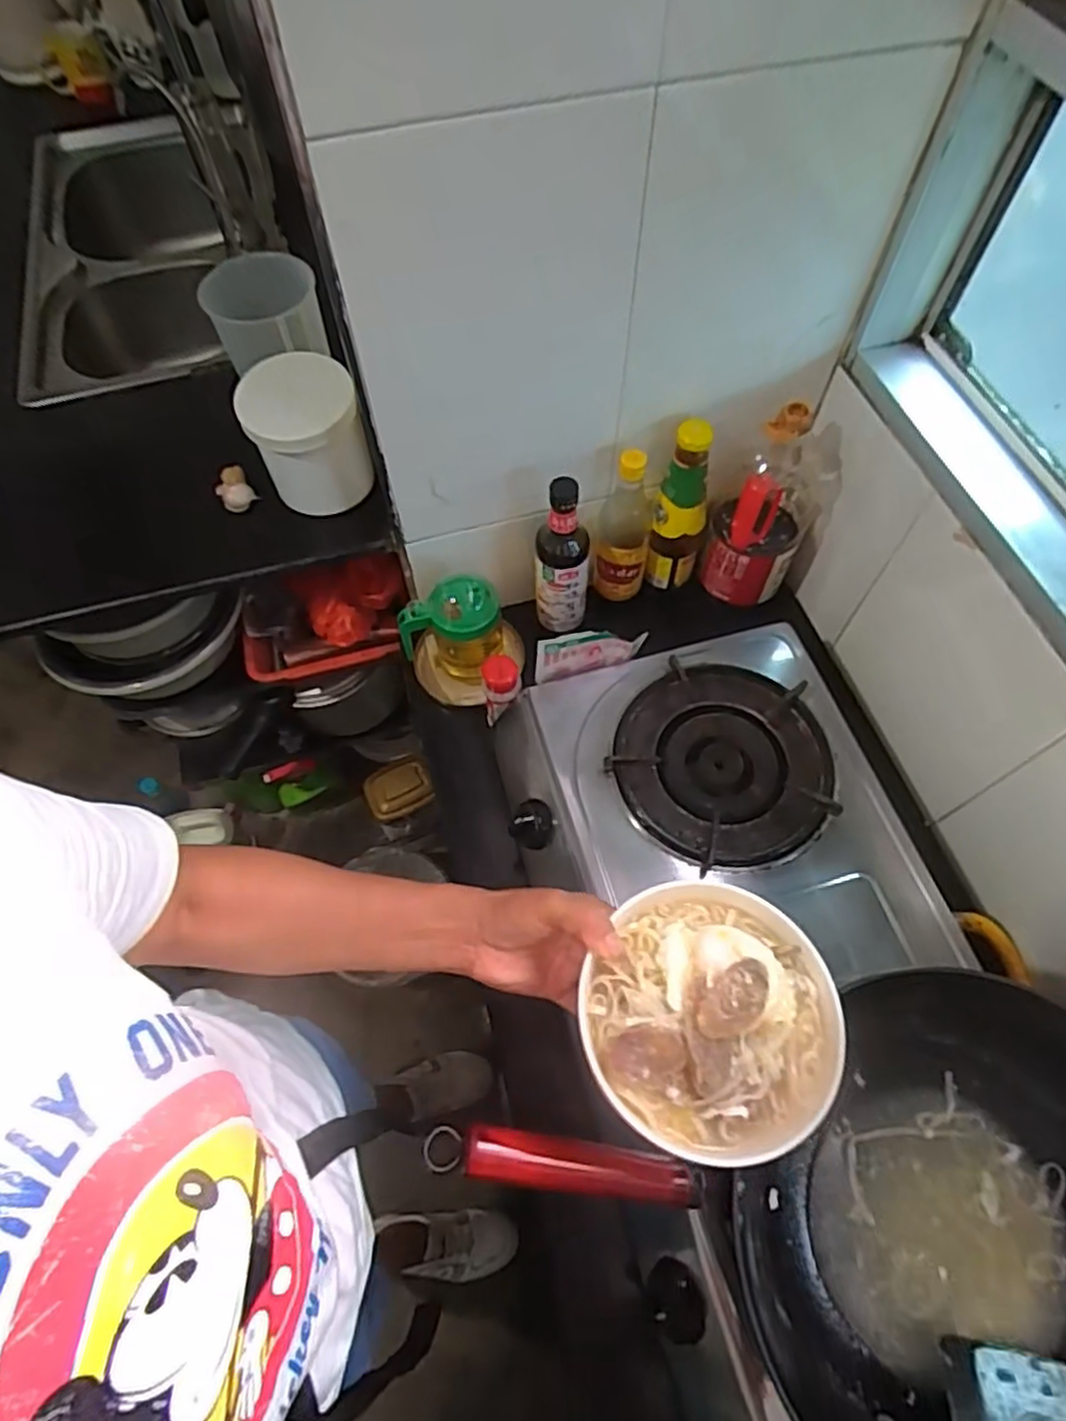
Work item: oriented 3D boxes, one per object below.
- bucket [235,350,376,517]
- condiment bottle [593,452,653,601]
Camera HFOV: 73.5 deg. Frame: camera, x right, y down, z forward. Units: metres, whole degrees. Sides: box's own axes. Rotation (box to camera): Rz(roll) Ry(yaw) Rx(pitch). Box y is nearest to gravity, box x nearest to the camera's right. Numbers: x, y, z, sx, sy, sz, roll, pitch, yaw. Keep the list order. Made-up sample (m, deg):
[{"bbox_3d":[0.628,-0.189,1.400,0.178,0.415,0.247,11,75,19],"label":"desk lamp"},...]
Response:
[{"bbox_3d":[-0.260,-0.317,0.836,0.120,0.139,0.123,-1,62,1],"label":"bucket"},{"bbox_3d":[0.114,-0.238,0.886,0.064,0.222,0.079,3,63,3],"label":"condiment bottle"}]

